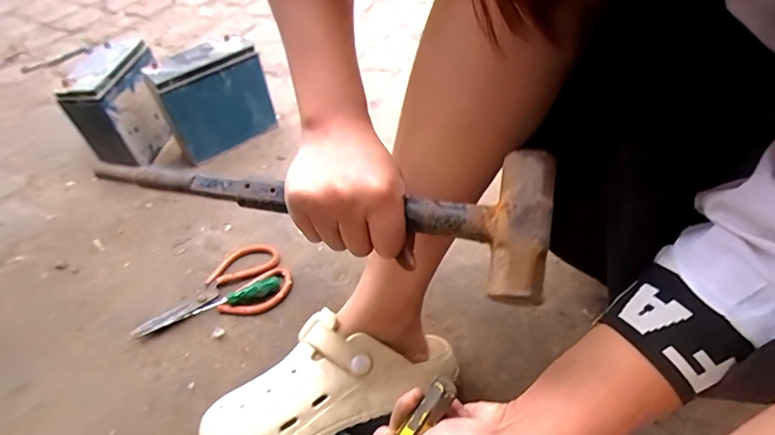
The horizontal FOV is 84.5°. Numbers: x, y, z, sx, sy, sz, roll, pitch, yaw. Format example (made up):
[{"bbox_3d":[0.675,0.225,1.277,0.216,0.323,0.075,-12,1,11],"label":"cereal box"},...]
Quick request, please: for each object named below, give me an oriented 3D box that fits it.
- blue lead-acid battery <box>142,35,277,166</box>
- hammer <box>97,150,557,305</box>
[{"bbox_3d":[-0.303,-0.207,0.761,0.186,0.173,0.060,-35,53,-24],"label":"blue lead-acid battery"},{"bbox_3d":[-0.061,-0.020,0.318,0.348,0.049,0.089,9,49,12],"label":"hammer"}]

